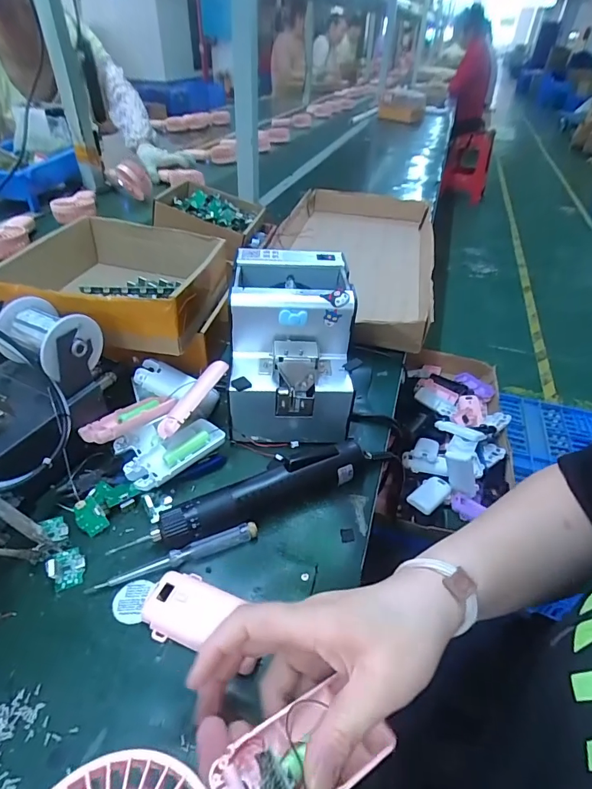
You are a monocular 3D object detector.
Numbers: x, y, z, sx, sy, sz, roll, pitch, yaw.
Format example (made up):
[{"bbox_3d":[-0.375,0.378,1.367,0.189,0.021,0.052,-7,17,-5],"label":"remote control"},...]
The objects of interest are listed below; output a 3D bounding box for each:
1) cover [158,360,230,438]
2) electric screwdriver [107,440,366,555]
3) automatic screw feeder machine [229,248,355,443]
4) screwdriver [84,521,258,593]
[{"bbox_3d":[-0.101,0.003,0.422,0.021,0.016,0.094,25,62,20],"label":"cover"},{"bbox_3d":[-0.031,0.090,0.385,0.222,0.043,0.037,-18,45,-23],"label":"electric screwdriver"},{"bbox_3d":[-0.008,-0.055,0.473,0.124,0.147,0.169,0,41,-3],"label":"automatic screw feeder machine"},{"bbox_3d":[-0.098,0.136,0.353,0.137,0.013,0.013,-15,44,-20],"label":"screwdriver"}]

